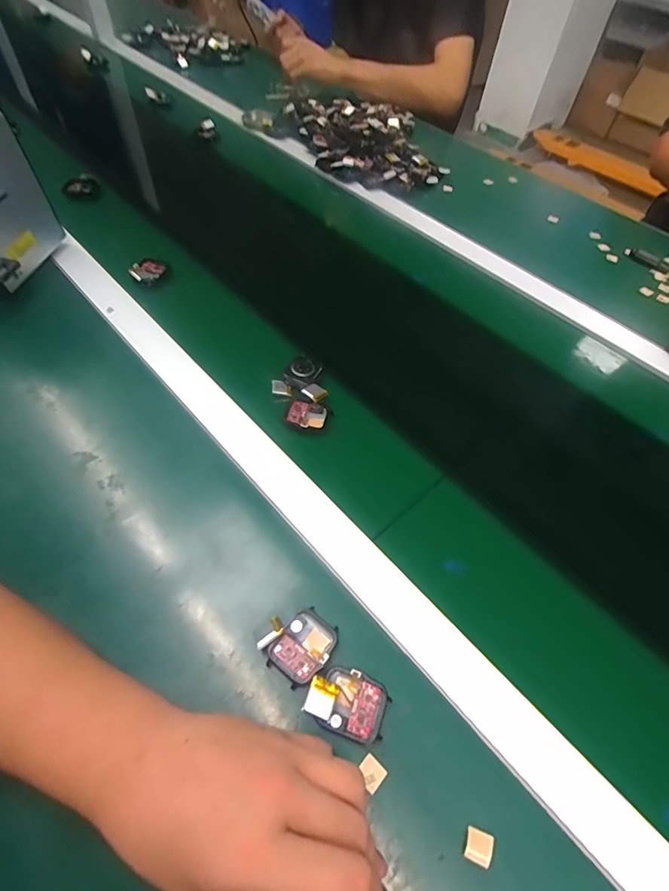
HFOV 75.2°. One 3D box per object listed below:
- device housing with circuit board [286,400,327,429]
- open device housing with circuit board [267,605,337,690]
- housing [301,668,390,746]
[{"bbox_3d":[-0.028,-0.029,0.424,0.037,0.009,0.032,19,56,10],"label":"device housing with circuit board"},{"bbox_3d":[-0.022,0.142,0.305,0.036,0.012,0.046,34,60,19],"label":"open device housing with circuit board"},{"bbox_3d":[0.009,0.170,0.286,0.051,0.021,0.036,25,57,14],"label":"housing"}]

